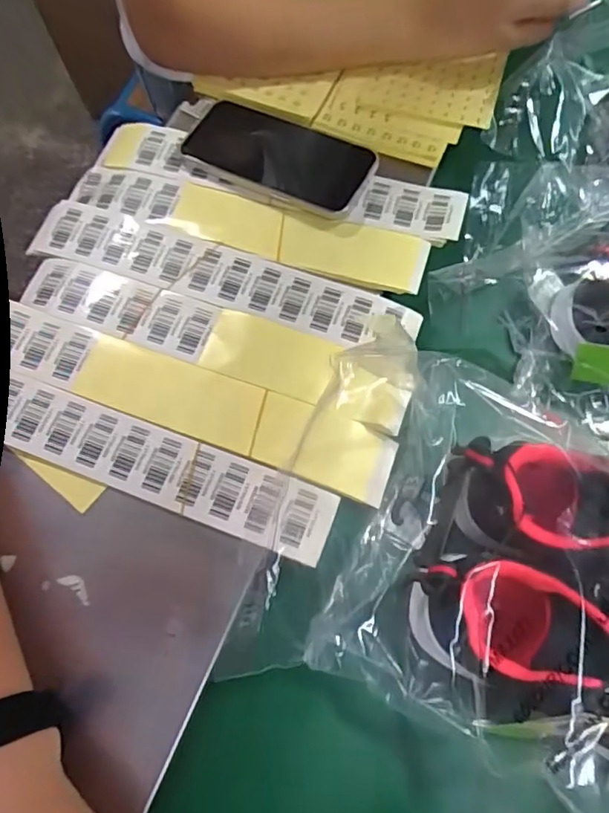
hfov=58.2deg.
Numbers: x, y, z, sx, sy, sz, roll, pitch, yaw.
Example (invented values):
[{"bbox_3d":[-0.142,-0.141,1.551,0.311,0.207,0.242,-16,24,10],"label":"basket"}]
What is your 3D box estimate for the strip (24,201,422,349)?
[{"bbox_3d":[-0.070,-0.105,0.444,0.323,0.011,0.052,17,77,12],"label":"strip"}]

